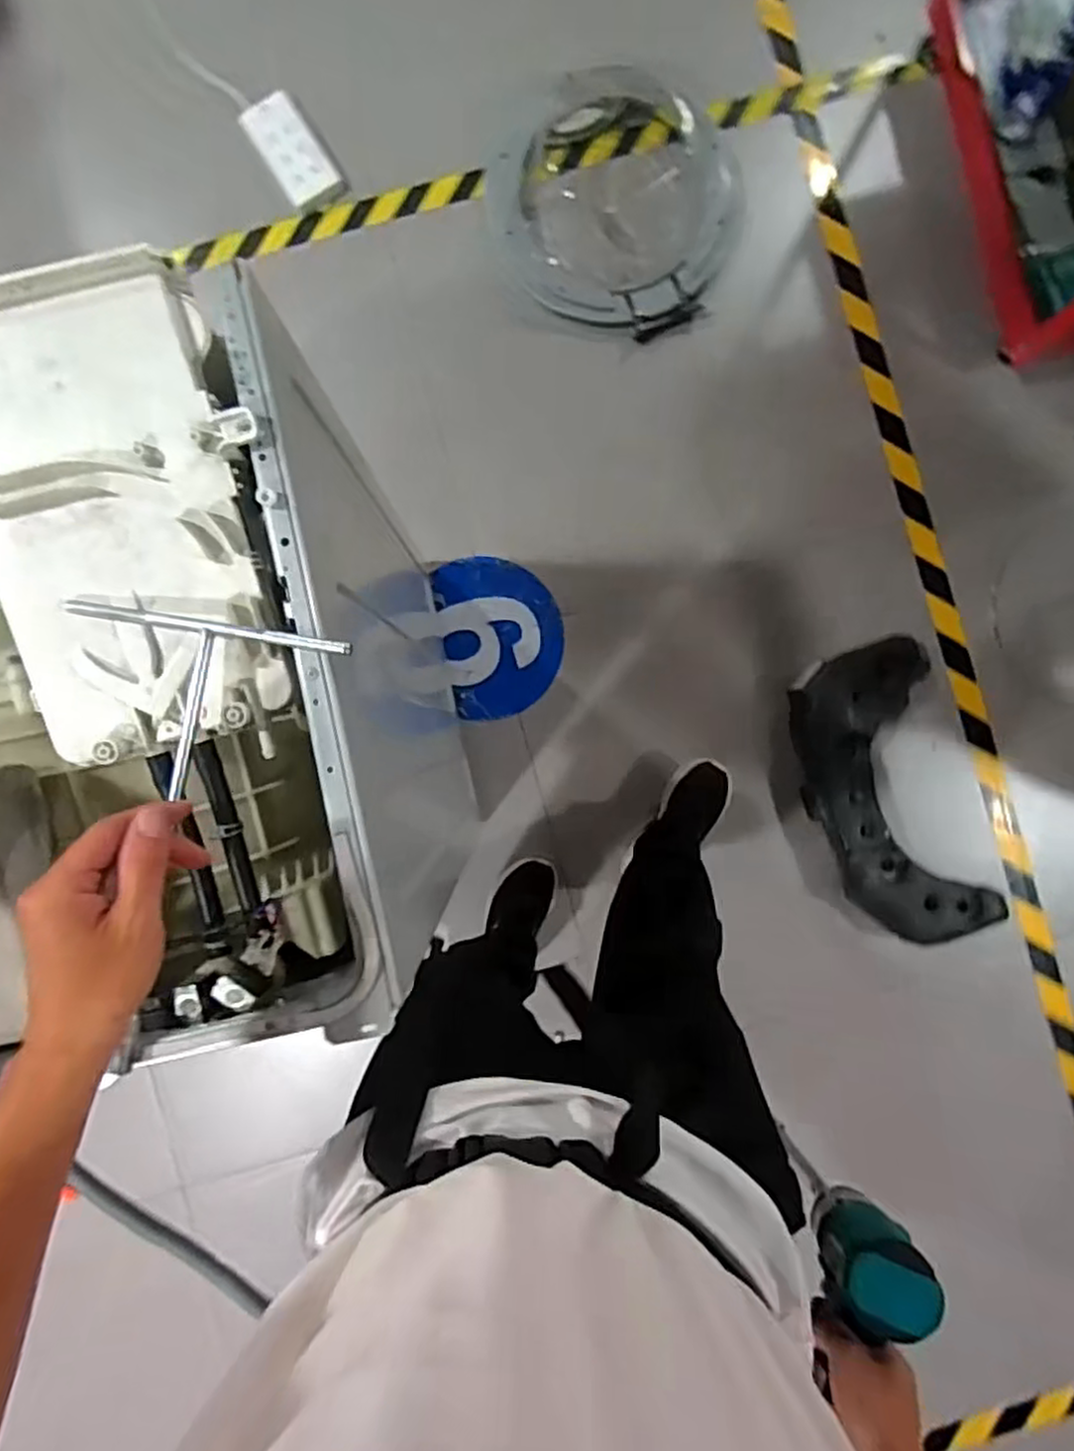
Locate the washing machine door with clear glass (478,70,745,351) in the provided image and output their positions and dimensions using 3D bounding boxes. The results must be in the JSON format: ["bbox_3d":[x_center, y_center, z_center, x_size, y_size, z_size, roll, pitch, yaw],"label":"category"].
[{"bbox_3d":[0.137,-0.925,1.215,0.428,0.099,0.416,0,89,-1],"label":"washing machine door with clear glass"}]

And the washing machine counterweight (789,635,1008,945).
[{"bbox_3d":[0.612,0.115,1.218,0.271,0.092,0.509,-11,91,-1],"label":"washing machine counterweight"}]

